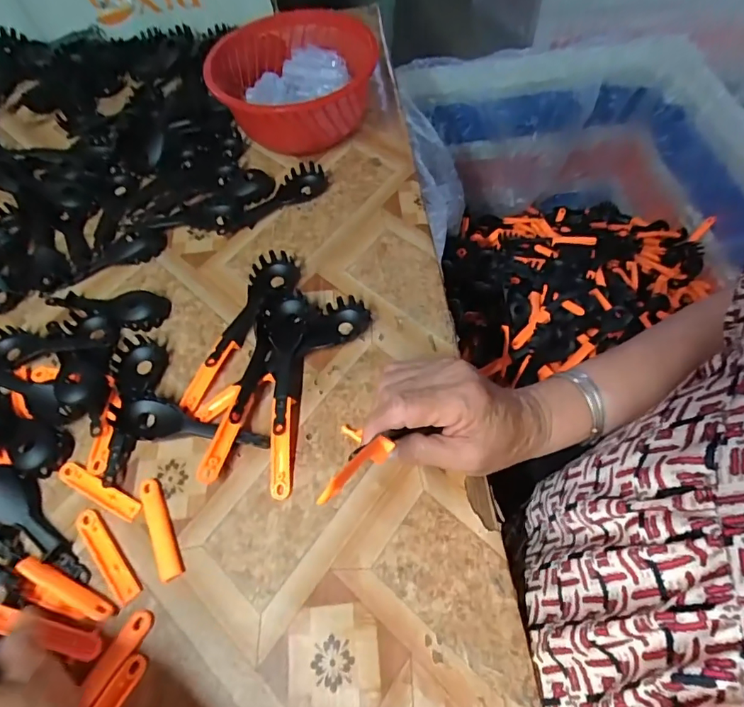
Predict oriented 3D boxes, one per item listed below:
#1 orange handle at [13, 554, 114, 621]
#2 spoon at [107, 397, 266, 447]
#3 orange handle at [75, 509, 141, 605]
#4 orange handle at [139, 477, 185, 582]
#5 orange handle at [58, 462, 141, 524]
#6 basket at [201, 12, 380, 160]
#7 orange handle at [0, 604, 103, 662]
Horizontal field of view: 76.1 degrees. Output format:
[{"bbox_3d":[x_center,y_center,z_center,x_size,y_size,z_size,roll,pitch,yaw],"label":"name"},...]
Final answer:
[{"bbox_3d":[-0.207,0.158,0.320,0.074,0.009,0.012,21,63,14],"label":"orange handle"},{"bbox_3d":[-0.140,0.060,0.368,0.120,0.020,0.033,12,61,9],"label":"spoon"},{"bbox_3d":[-0.188,0.142,0.334,0.017,0.004,0.075,-38,65,-18],"label":"orange handle"},{"bbox_3d":[-0.155,0.126,0.344,0.017,0.004,0.075,-25,62,-11],"label":"orange handle"},{"bbox_3d":[-0.206,0.102,0.356,0.074,0.004,0.015,23,64,15],"label":"orange handle"},{"bbox_3d":[-0.088,-0.294,0.524,0.160,0.070,0.166,-1,60,2],"label":"basket"},{"bbox_3d":[-0.210,0.178,0.303,0.074,0.013,0.015,12,61,9],"label":"orange handle"}]

